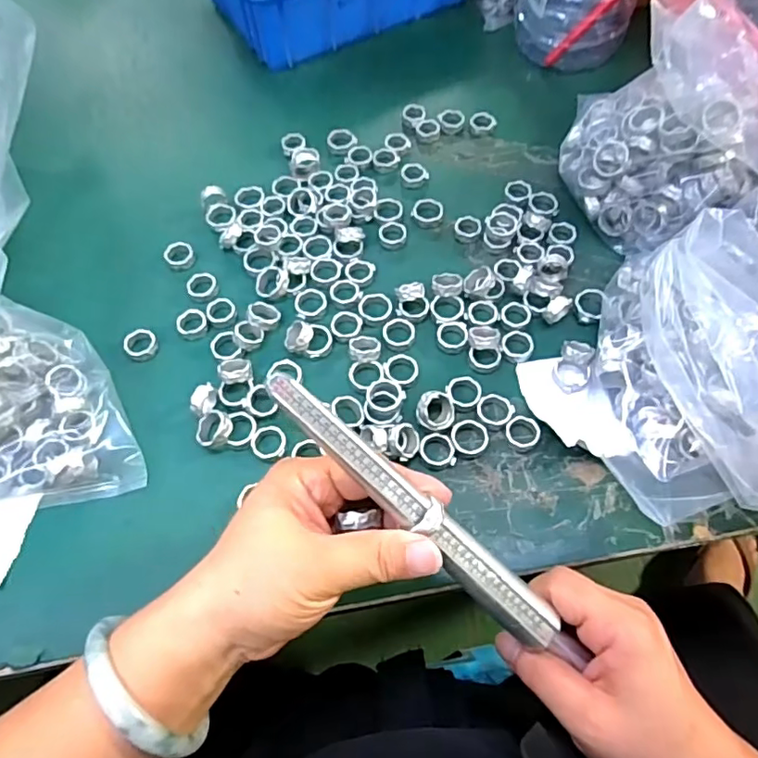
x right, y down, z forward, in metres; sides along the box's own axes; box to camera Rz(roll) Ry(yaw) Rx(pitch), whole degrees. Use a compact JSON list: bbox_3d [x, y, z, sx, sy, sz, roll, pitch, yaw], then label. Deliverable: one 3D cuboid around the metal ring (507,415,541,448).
[{"bbox_3d":[0.087,0.032,0.338,0.021,0.008,0.019,-30,66,-15],"label":"metal ring"}]

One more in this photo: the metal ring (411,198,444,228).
[{"bbox_3d":[0.037,-0.127,0.426,0.023,0.009,0.020,3,62,2],"label":"metal ring"}]

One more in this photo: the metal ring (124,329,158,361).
[{"bbox_3d":[-0.160,-0.023,0.374,0.020,0.007,0.021,0,62,0],"label":"metal ring"}]

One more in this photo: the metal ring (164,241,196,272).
[{"bbox_3d":[-0.148,-0.091,0.413,0.020,0.010,0.021,0,62,0],"label":"metal ring"}]

